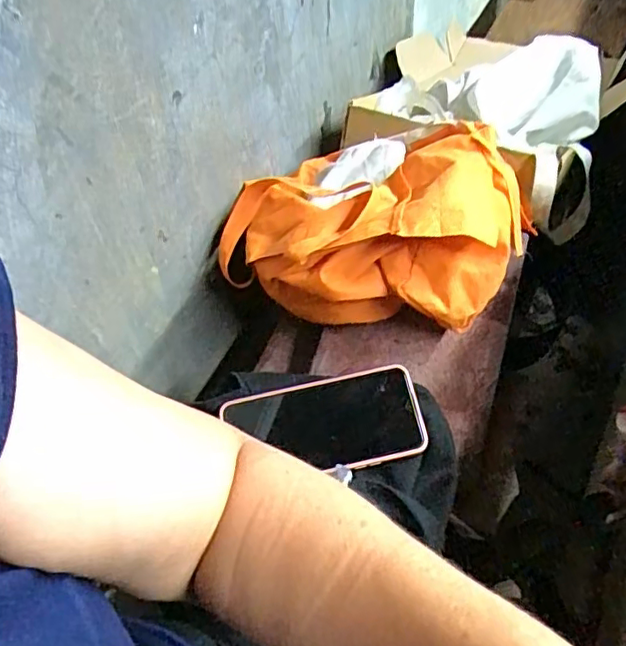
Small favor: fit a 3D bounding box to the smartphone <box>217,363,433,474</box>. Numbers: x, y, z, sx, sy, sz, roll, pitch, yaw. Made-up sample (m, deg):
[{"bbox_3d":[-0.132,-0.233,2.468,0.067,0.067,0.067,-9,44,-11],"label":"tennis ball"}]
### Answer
[{"bbox_3d":[0.009,0.085,0.499,0.159,0.005,0.078,-13,65,1],"label":"smartphone"}]

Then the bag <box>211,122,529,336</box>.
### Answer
[{"bbox_3d":[0.058,-0.117,0.608,0.302,0.118,0.233,9,53,12],"label":"bag"}]

